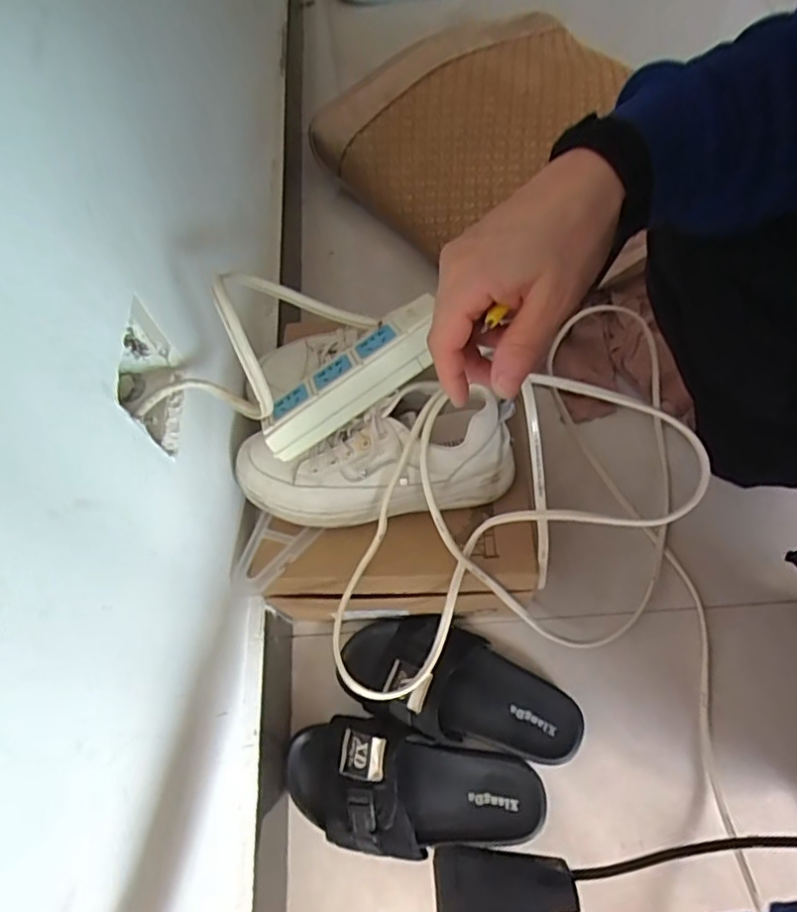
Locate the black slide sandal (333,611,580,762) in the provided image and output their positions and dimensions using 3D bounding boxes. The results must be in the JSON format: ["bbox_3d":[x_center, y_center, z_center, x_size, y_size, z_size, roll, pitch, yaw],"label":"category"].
[{"bbox_3d":[0.059,0.222,0.575,0.243,0.057,0.105,17,69,12],"label":"black slide sandal"}]

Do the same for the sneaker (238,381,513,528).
[{"bbox_3d":[-0.022,0.004,0.519,0.238,0.100,0.086,-10,64,12],"label":"sneaker"}]

